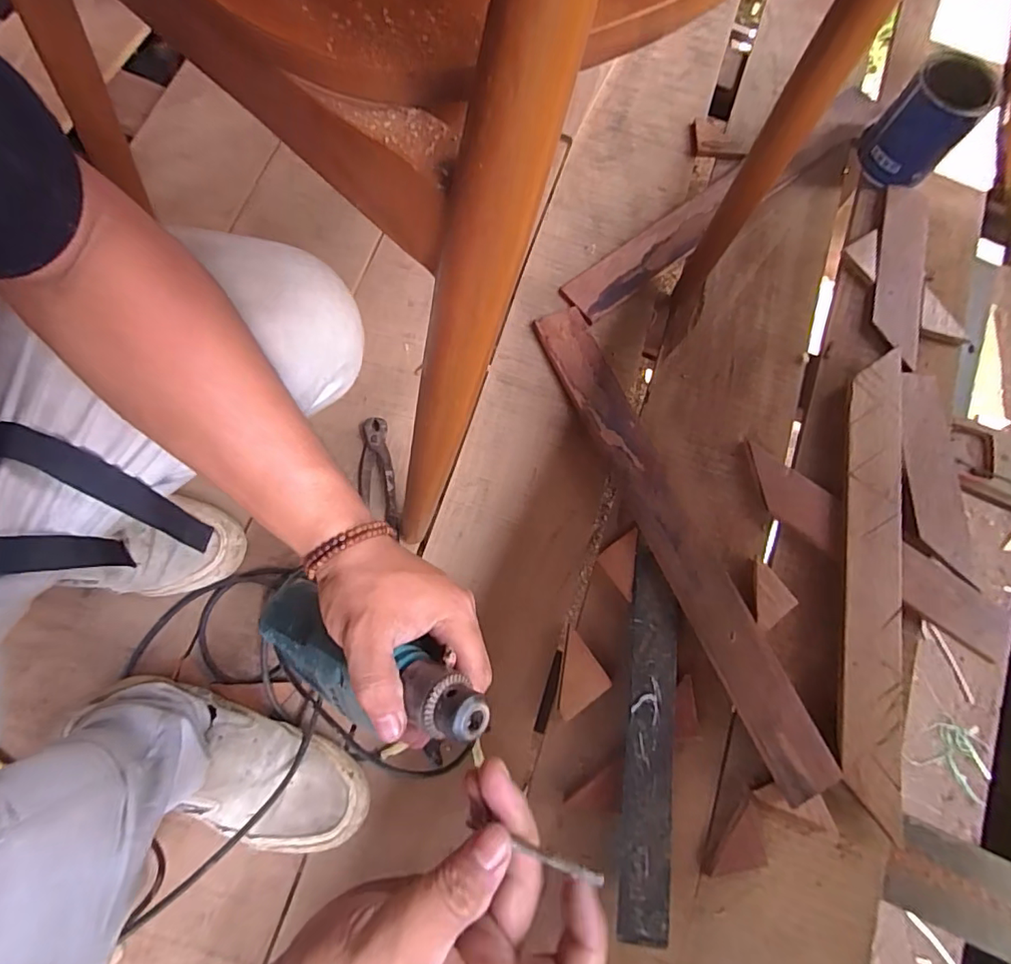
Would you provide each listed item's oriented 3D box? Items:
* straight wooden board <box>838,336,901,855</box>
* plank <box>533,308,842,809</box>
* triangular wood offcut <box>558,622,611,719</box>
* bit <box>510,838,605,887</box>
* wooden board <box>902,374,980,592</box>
[{"bbox_3d":[0.434,0.102,0.628,0.072,0.024,0.542,10,74,1],"label":"straight wooden board"},{"bbox_3d":[0.194,0.052,0.632,0.077,0.020,0.608,-24,76,-8],"label":"plank"},{"bbox_3d":[0.071,0.210,0.582,0.065,0.004,0.071,-35,78,-11],"label":"triangular wood offcut"},{"bbox_3d":[0.021,0.158,0.221,0.040,0.004,0.004,3,71,28],"label":"bit"},{"bbox_3d":[0.536,-0.011,0.667,0.075,0.011,0.267,2,73,-1],"label":"wooden board"}]

